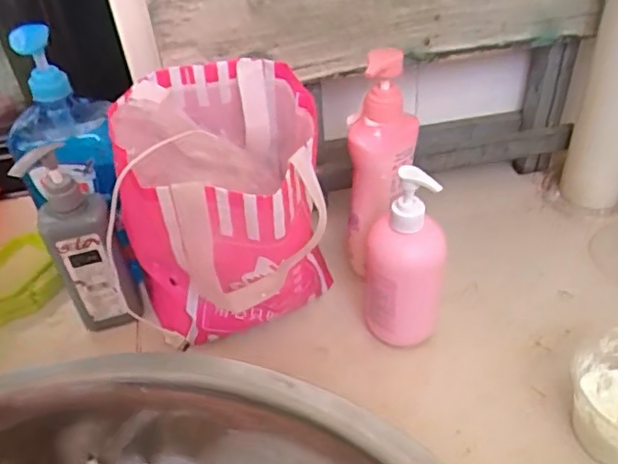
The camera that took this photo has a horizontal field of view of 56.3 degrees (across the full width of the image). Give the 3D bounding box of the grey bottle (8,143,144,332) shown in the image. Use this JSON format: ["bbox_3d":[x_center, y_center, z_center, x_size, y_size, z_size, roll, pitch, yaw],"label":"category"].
[{"bbox_3d":[-0.233,0.007,0.595,0.068,0.211,0.079,-20,43,-16],"label":"grey bottle"}]

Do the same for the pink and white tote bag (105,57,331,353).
[{"bbox_3d":[-0.085,-0.017,0.557,0.206,0.225,0.188,-16,42,-11],"label":"pink and white tote bag"}]

